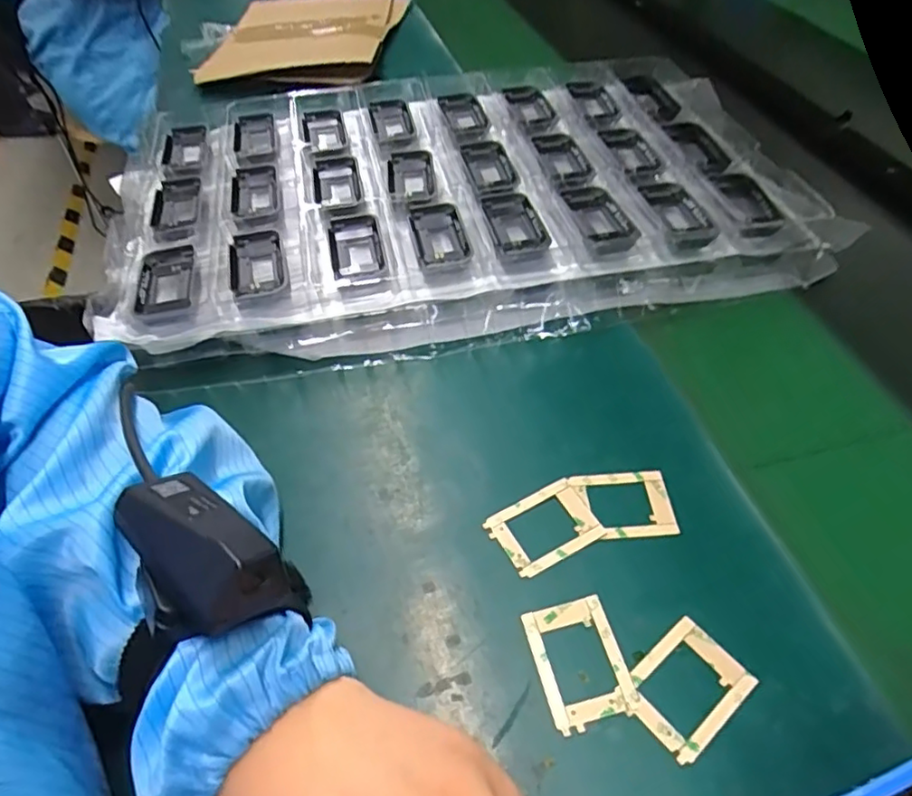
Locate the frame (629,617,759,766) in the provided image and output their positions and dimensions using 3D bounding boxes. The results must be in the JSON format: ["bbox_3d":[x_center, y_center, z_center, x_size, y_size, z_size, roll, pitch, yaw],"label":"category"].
[{"bbox_3d":[0.105,0.130,0.272,0.053,0.004,0.040,-33,57,-25],"label":"frame"}]

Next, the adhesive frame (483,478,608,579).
[{"bbox_3d":[0.048,0.069,0.324,0.054,0.004,0.040,-22,53,-18],"label":"adhesive frame"}]

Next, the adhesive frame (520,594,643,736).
[{"bbox_3d":[0.058,0.123,0.282,0.040,0.005,0.053,-11,51,-9],"label":"adhesive frame"}]

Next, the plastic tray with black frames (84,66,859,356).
[{"bbox_3d":[0.003,-0.177,0.504,0.553,0.044,0.308,-10,50,-9],"label":"plastic tray with black frames"}]

